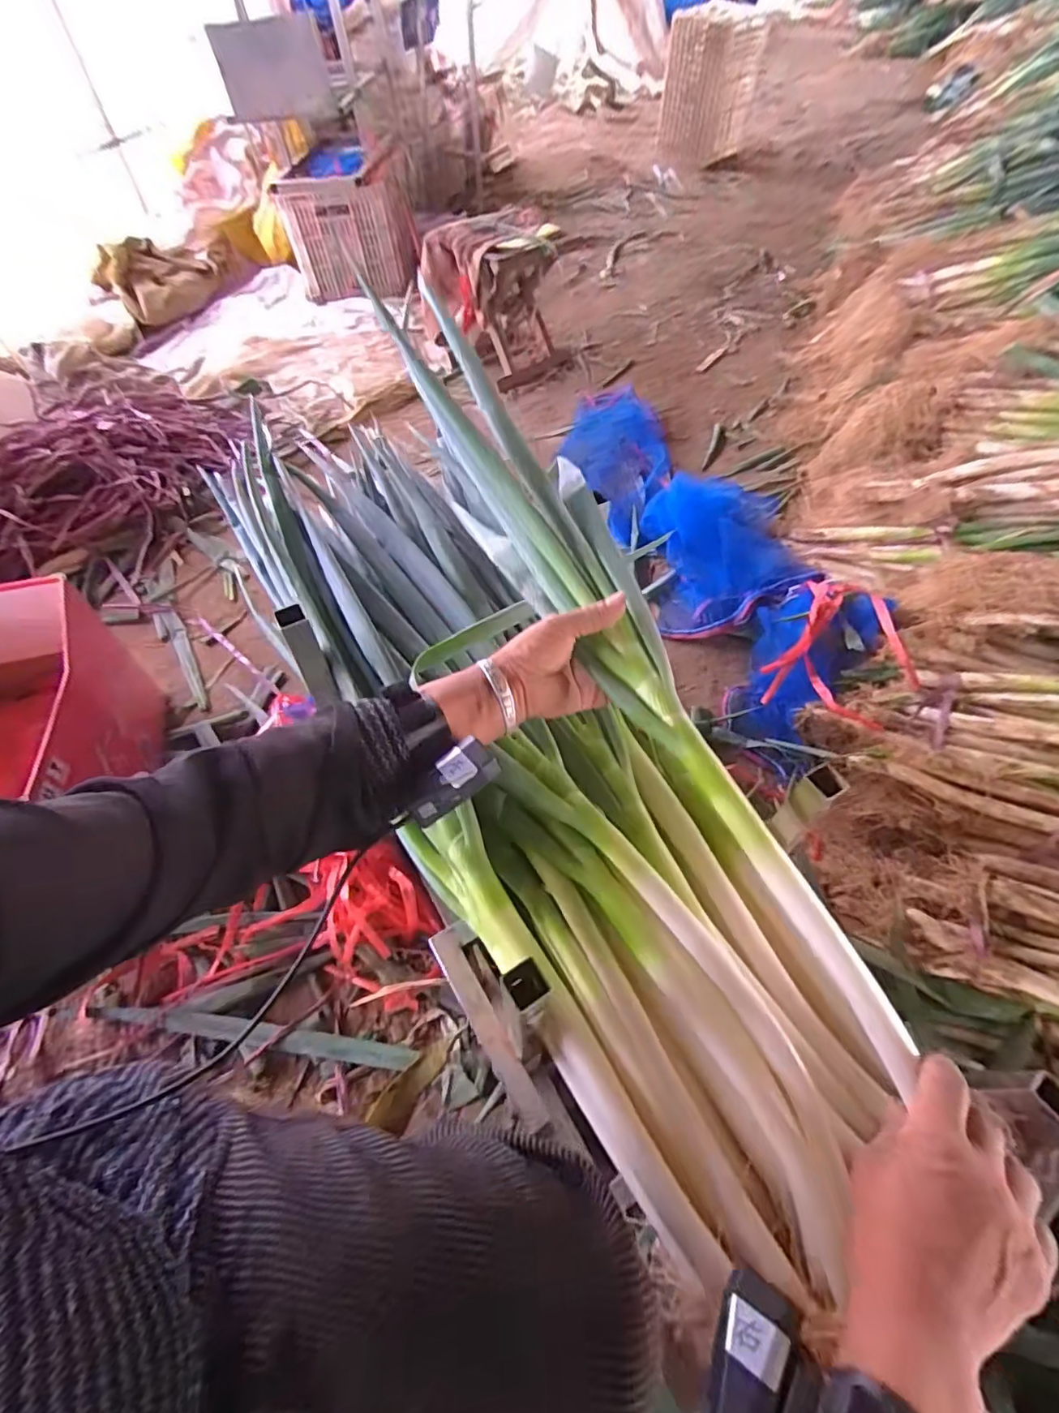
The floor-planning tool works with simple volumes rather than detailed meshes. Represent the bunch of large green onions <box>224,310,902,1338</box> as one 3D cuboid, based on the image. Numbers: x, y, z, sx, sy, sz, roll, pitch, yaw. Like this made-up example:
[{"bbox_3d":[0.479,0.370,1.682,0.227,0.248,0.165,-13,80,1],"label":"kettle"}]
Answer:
[{"bbox_3d":[-0.005,0.021,0.552,0.282,0.190,0.819,-25,74,-16],"label":"bunch of large green onions"}]

